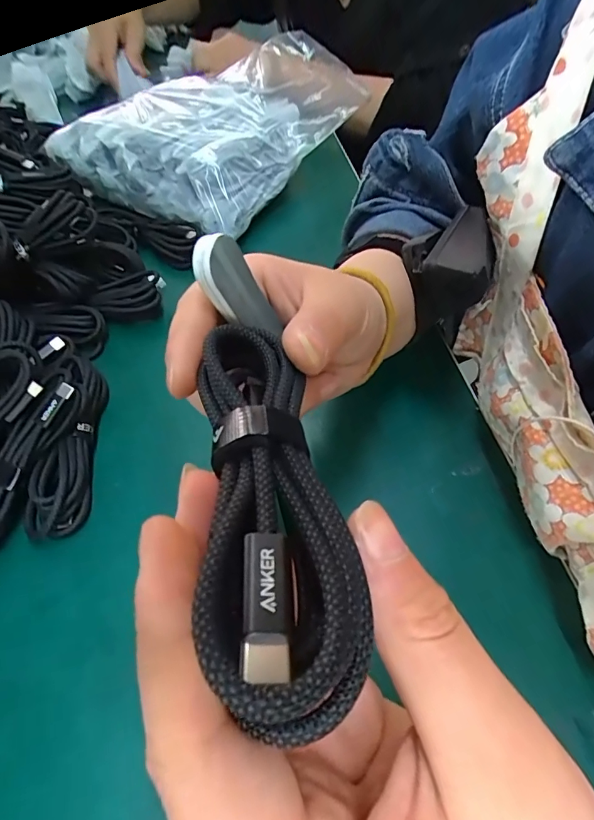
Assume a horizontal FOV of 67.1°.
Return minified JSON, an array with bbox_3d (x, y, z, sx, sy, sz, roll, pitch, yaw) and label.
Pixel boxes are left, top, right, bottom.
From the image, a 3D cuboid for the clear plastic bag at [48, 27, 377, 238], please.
[{"bbox_3d":[-0.074,-0.307,0.475,0.193,0.070,0.294,25,55,17],"label":"clear plastic bag"}]

